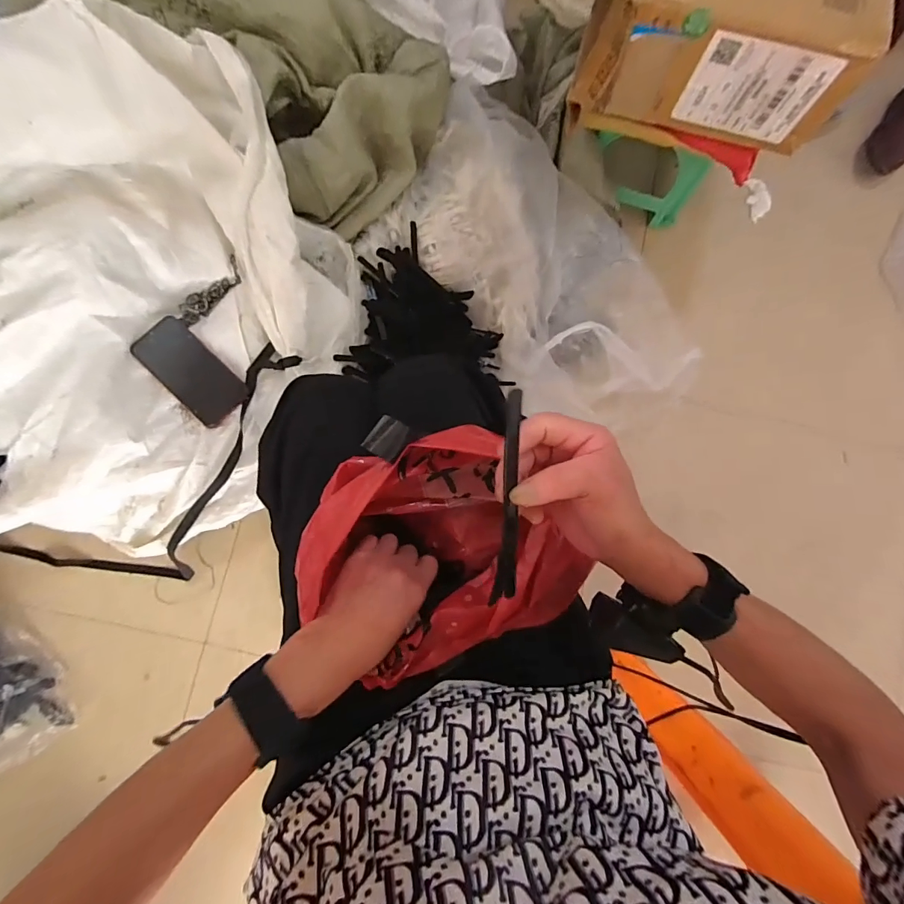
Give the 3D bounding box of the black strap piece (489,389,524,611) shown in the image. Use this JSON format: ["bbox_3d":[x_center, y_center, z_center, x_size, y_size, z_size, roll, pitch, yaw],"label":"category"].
[{"bbox_3d":[0.034,0.034,0.269,0.016,0.007,0.144,-2,111,-4],"label":"black strap piece"}]

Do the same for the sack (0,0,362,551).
[{"bbox_3d":[-0.478,-0.165,0.577,0.689,0.256,0.590,-13,85,-5],"label":"sack"}]

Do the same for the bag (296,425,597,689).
[{"bbox_3d":[-0.008,0.079,0.349,0.205,0.111,0.173,-18,85,-5],"label":"bag"}]

